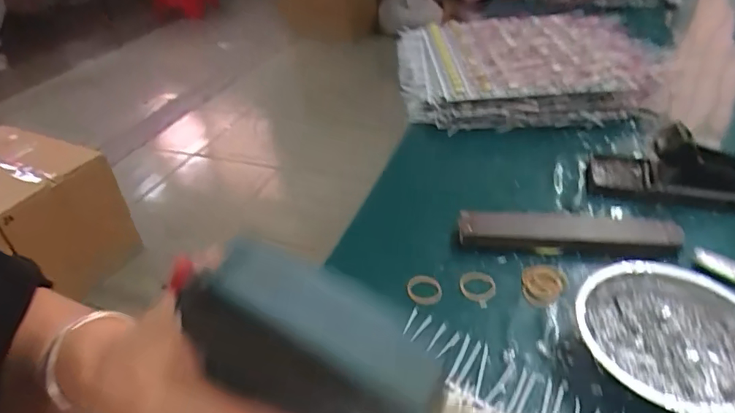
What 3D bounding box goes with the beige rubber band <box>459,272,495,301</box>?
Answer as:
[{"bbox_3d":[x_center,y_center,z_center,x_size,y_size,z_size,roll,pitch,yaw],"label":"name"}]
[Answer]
[{"bbox_3d":[0.097,0.070,0.443,0.031,0.008,0.027,6,38,13],"label":"beige rubber band"}]

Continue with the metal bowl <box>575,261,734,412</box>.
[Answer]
[{"bbox_3d":[0.220,0.096,0.363,0.133,0.040,0.126,-3,37,2],"label":"metal bowl"}]

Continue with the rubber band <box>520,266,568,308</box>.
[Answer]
[{"bbox_3d":[0.152,0.068,0.438,0.035,0.009,0.043,20,43,28],"label":"rubber band"}]

